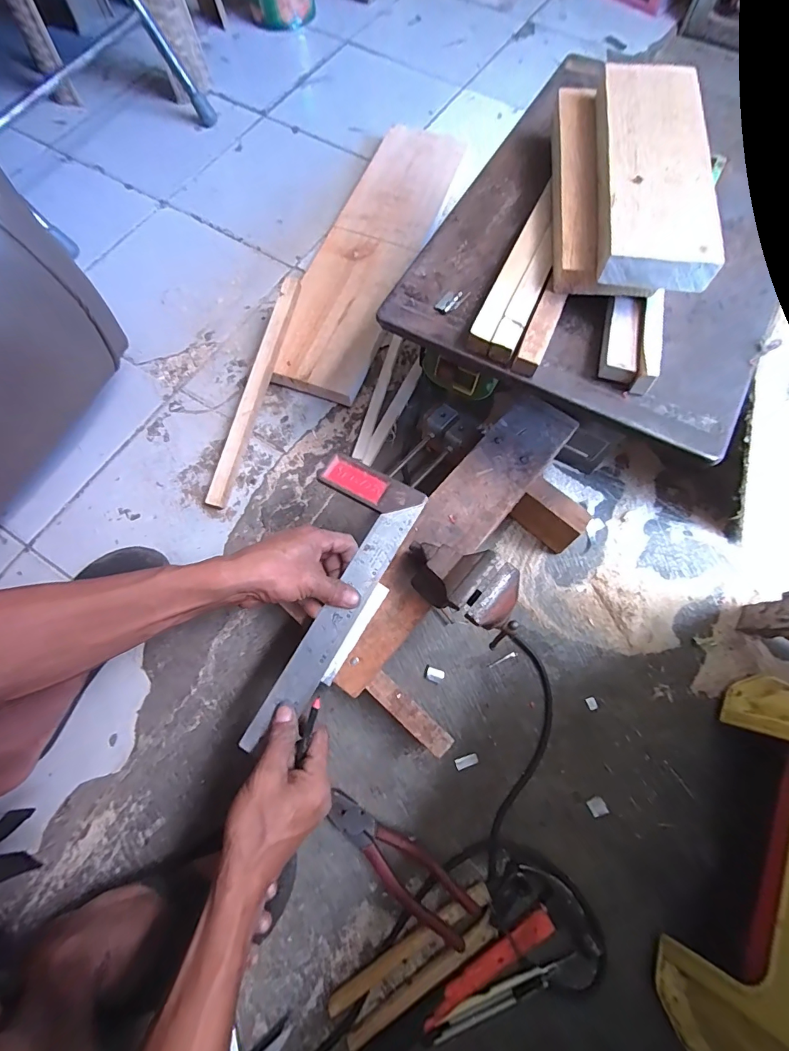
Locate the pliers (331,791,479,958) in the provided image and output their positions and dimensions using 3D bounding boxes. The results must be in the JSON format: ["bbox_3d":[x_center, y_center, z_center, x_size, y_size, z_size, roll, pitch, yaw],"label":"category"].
[{"bbox_3d":[0.001,0.353,0.444,0.177,0.030,0.052,35,75,11],"label":"pliers"}]

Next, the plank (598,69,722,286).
[{"bbox_3d":[0.227,-0.322,0.376,0.087,0.025,0.259,8,71,3],"label":"plank"}]

